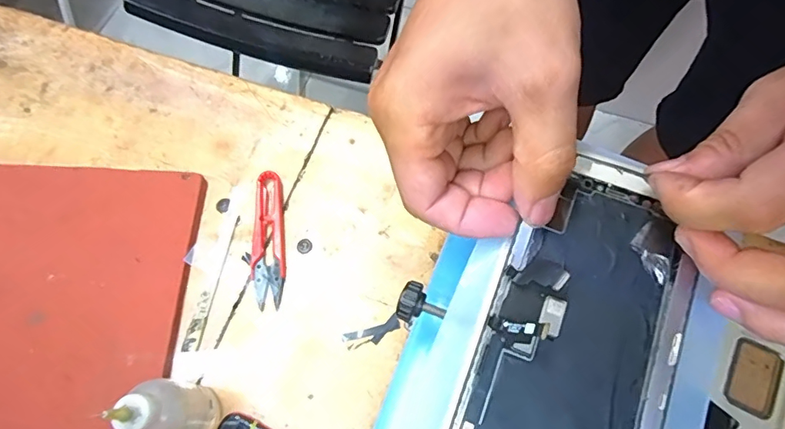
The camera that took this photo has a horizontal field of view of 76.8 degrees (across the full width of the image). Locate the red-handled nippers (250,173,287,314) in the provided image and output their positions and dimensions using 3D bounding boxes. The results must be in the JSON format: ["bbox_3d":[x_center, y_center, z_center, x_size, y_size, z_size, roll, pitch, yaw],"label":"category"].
[{"bbox_3d":[-0.090,0.016,0.363,0.022,0.008,0.102,-2,68,-3],"label":"red-handled nippers"}]

